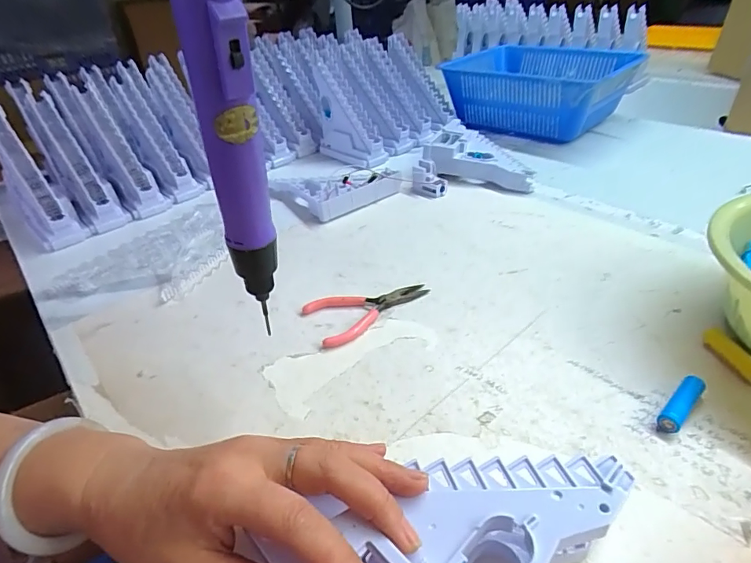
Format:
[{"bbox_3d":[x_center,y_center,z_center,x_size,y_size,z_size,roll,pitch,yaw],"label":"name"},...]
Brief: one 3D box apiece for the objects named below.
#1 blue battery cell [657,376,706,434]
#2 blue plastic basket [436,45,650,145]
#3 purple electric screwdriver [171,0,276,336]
[{"bbox_3d":[0.213,0.085,0.314,0.051,0.014,0.014,-31,43,-32],"label":"blue battery cell"},{"bbox_3d":[0.302,-0.352,0.837,0.292,0.108,0.265,26,46,36],"label":"blue plastic basket"},{"bbox_3d":[-0.079,-0.070,0.263,0.034,0.202,0.035,-21,38,-21],"label":"purple electric screwdriver"}]

